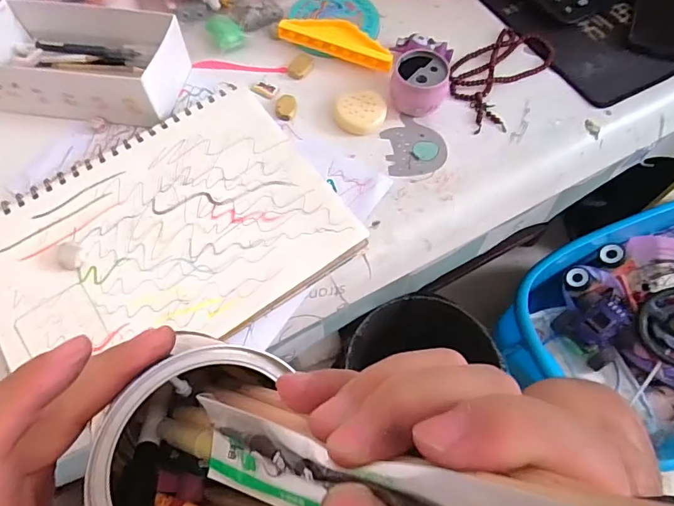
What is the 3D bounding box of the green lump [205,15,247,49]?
[{"bbox_3d":[-0.119,-0.235,0.503,0.034,0.018,0.047,-24,68,-12],"label":"green lump"}]

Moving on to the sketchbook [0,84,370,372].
[{"bbox_3d":[-0.146,-0.015,0.397,0.276,0.018,0.210,-34,70,-16],"label":"sketchbook"}]

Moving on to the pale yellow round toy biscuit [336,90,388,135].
[{"bbox_3d":[0.024,-0.138,0.461,0.047,0.012,0.047,1,65,-1],"label":"pale yellow round toy biscuit"}]

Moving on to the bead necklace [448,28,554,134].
[{"bbox_3d":[0.167,-0.188,0.492,0.079,0.005,0.155,33,68,13],"label":"bead necklace"}]

